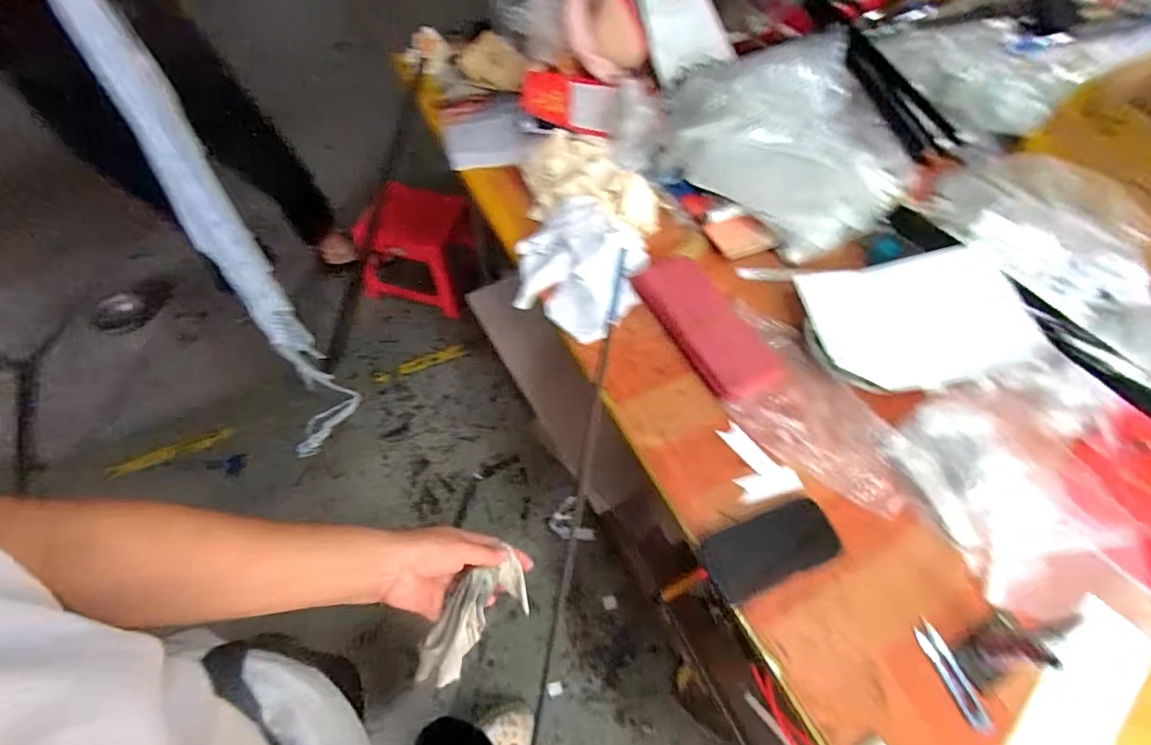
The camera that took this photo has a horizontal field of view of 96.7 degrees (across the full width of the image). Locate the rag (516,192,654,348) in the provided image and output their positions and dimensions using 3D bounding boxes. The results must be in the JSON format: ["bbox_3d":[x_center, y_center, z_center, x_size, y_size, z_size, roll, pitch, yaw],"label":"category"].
[{"bbox_3d":[0.004,-0.166,0.830,0.209,0.083,0.216,28,62,14],"label":"rag"}]

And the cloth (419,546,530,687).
[{"bbox_3d":[-0.097,0.235,0.476,0.054,0.046,0.126,34,70,23],"label":"cloth"}]

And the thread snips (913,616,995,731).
[{"bbox_3d":[0.411,0.330,0.560,0.025,0.013,0.107,-11,54,-9],"label":"thread snips"}]

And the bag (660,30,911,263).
[{"bbox_3d":[0.349,-0.403,0.909,0.378,0.082,0.431,-26,76,2],"label":"bag"}]

